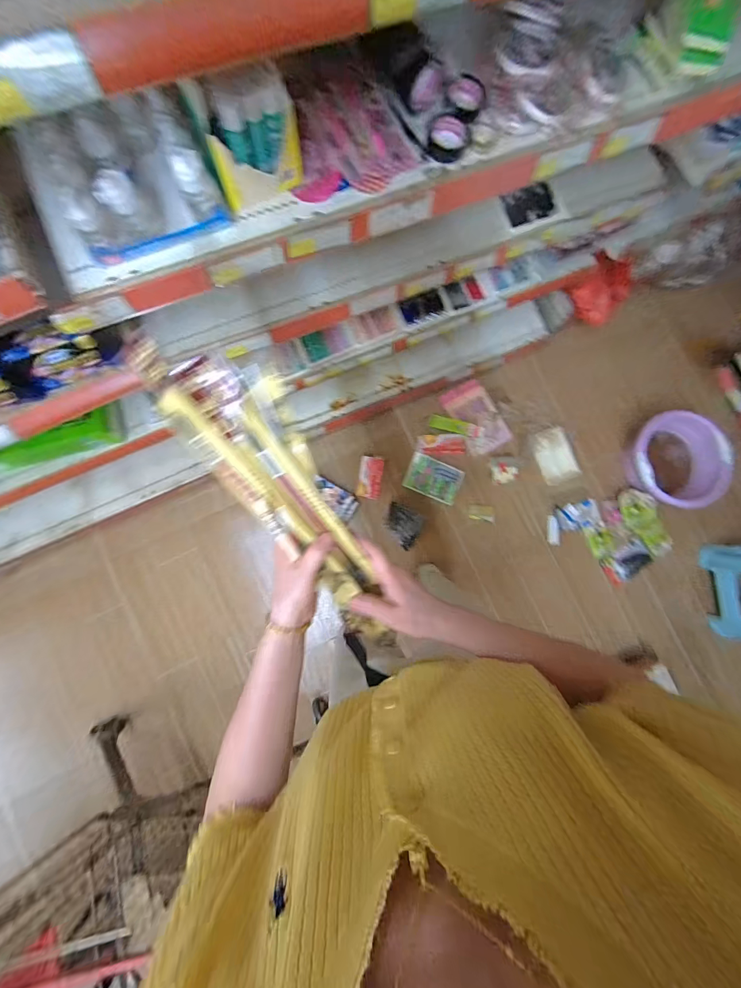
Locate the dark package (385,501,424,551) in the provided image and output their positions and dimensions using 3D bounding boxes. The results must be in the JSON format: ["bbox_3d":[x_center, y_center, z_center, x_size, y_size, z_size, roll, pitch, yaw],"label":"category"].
[{"bbox_3d":[0.118,0.122,1.391,0.140,0.018,0.135,28,83,-1],"label":"dark package"}]

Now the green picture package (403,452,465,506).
[{"bbox_3d":[0.247,-0.058,1.400,0.215,0.027,0.140,23,83,-1],"label":"green picture package"}]

